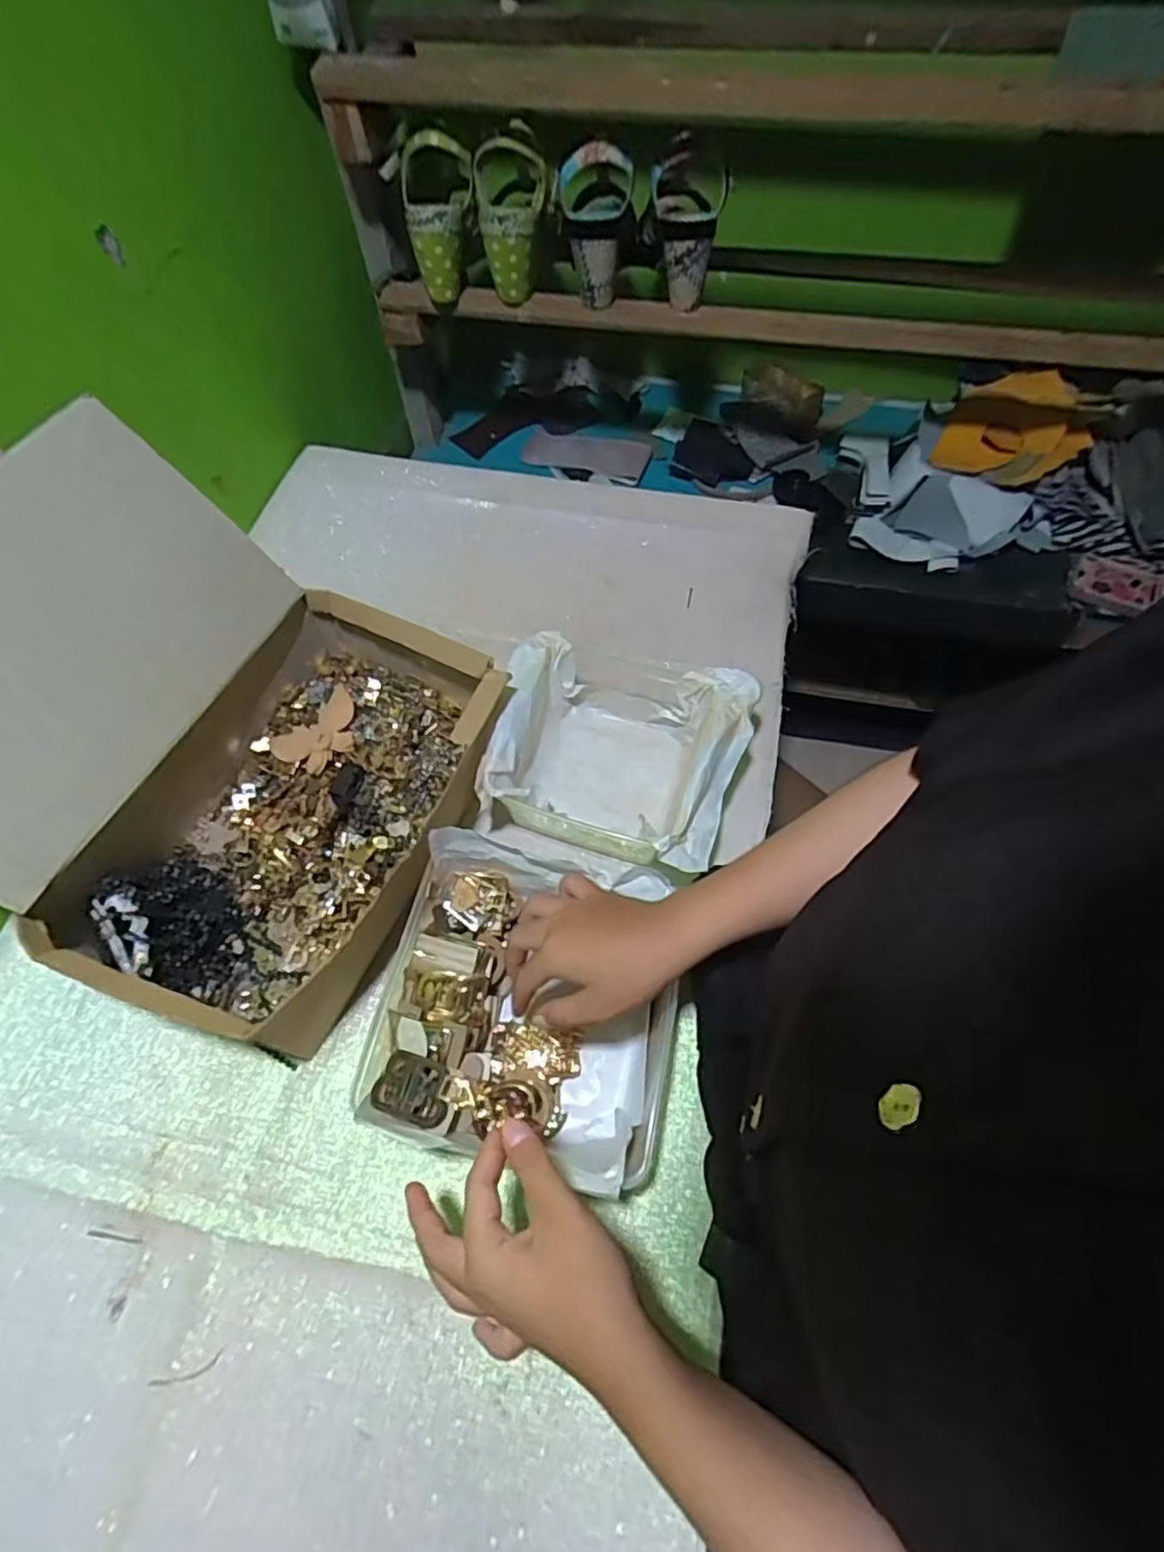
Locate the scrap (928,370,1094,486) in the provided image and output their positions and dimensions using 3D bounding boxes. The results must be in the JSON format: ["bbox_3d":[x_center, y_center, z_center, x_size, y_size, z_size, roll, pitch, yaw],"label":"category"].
[{"bbox_3d":[0.565,-0.450,0.878,0.171,0.069,0.136,21,62,11],"label":"scrap"}]

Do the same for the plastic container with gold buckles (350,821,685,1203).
[{"bbox_3d":[-0.036,0.160,0.479,0.204,0.088,0.197,13,61,6],"label":"plastic container with gold buckles"}]

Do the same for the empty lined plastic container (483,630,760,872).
[{"bbox_3d":[0.029,-0.014,0.578,0.198,0.086,0.169,14,61,7],"label":"empty lined plastic container"}]

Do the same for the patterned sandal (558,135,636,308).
[{"bbox_3d":[0.016,-0.585,0.715,0.079,0.137,0.119,-1,60,1],"label":"patterned sandal"}]

